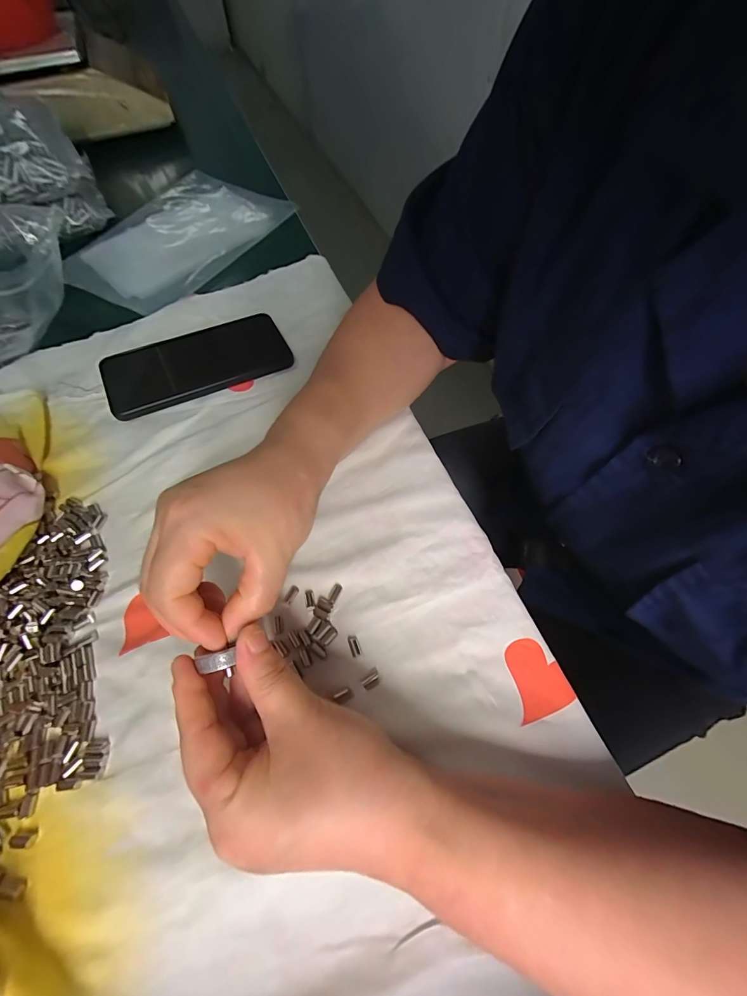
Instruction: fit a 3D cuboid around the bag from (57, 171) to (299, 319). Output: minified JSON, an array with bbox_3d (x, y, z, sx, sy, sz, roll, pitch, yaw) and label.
[{"bbox_3d":[-0.244,-0.329,0.476,0.190,0.015,0.252,29,64,17],"label":"bag"}]

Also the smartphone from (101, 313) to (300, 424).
[{"bbox_3d":[-0.165,-0.127,0.363,0.166,0.016,0.080,-26,63,-14],"label":"smartphone"}]

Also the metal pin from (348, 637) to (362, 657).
[{"bbox_3d":[-0.012,0.093,0.240,0.006,0.004,0.012,-21,62,-11],"label":"metal pin"}]

